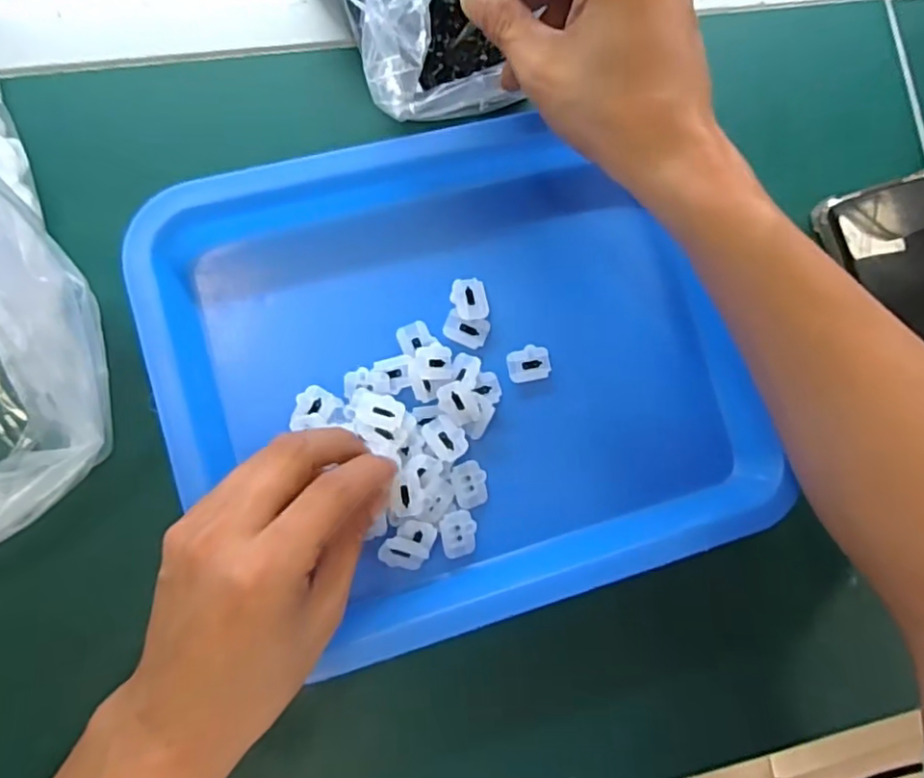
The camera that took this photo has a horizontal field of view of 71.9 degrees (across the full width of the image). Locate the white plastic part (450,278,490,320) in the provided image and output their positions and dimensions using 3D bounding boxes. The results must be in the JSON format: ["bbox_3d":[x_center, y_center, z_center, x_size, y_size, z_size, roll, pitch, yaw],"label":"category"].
[{"bbox_3d":[0.004,-0.045,0.316,0.017,0.004,0.020,-9,86,-9],"label":"white plastic part"}]

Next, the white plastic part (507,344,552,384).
[{"bbox_3d":[0.034,-0.013,0.318,0.021,0.004,0.017,-11,86,-9],"label":"white plastic part"}]

